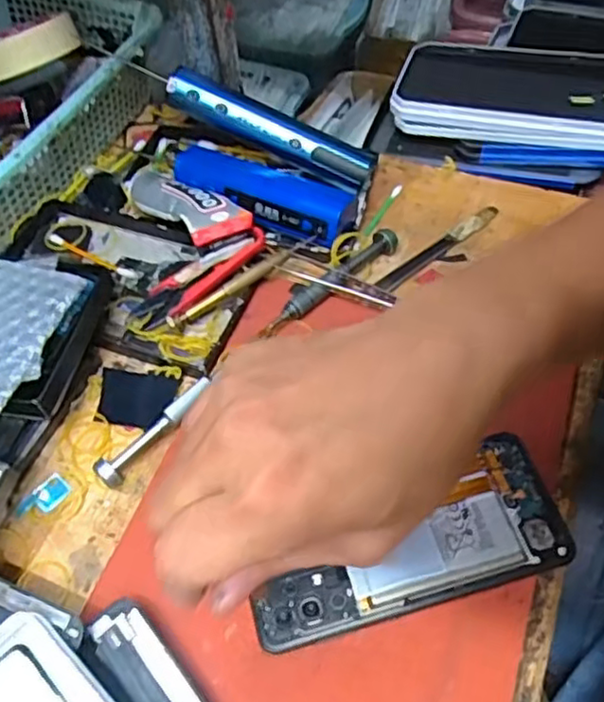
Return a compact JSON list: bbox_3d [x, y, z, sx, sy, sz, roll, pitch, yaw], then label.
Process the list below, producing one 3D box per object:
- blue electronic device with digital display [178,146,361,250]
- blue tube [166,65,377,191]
[{"bbox_3d":[-0.030,-0.110,0.461,0.134,0.030,0.038,23,60,18],"label":"blue electronic device with digital display"},{"bbox_3d":[-0.022,-0.158,0.479,0.152,0.024,0.024,24,58,-2],"label":"blue tube"}]

